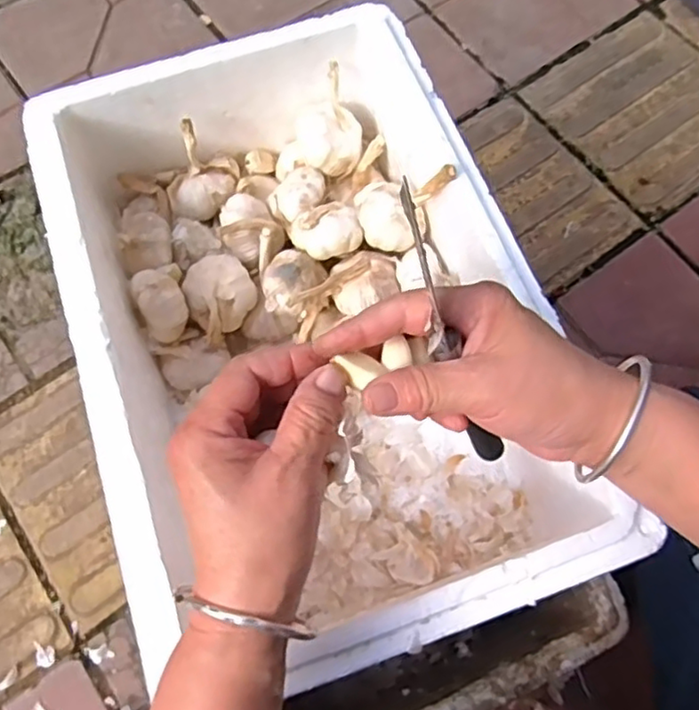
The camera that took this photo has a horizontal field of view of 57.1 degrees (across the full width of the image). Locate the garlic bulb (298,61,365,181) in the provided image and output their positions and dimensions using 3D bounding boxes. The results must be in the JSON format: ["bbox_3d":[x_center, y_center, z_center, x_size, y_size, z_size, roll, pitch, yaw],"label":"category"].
[{"bbox_3d":[-0.016,-0.189,0.528,0.056,0.070,0.057,0,72,-3],"label":"garlic bulb"}]

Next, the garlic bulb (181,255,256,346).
[{"bbox_3d":[-0.102,-0.049,0.511,0.053,0.037,0.055,1,72,-2],"label":"garlic bulb"}]

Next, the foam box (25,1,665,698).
[{"bbox_3d":[-0.035,-0.023,0.476,0.290,0.158,0.424,-19,73,-8],"label":"foam box"}]

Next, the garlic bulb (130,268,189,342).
[{"bbox_3d":[-0.146,-0.043,0.497,0.034,0.039,0.053,-22,74,-10],"label":"garlic bulb"}]

